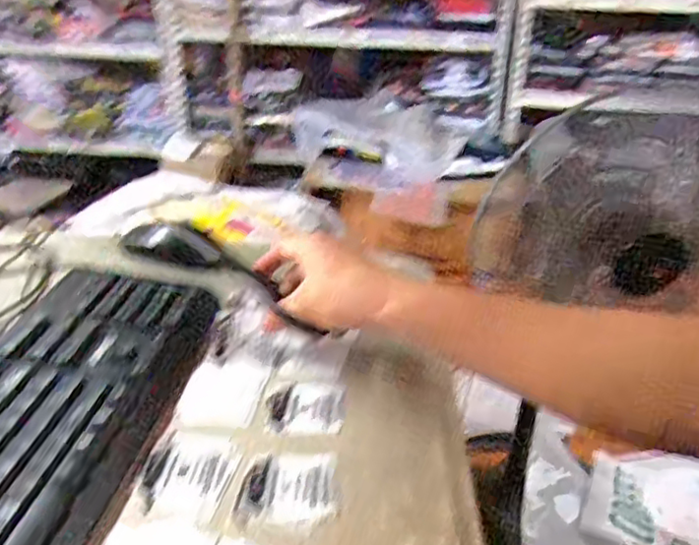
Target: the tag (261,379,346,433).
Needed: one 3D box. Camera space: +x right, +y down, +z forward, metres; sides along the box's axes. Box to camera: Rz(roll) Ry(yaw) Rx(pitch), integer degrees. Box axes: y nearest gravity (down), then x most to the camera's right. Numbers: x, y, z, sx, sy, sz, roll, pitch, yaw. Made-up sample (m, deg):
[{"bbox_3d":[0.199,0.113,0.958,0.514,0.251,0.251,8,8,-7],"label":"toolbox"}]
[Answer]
[{"bbox_3d":[-0.032,0.096,0.475,0.057,0.005,0.054,3,28,4],"label":"tag"}]

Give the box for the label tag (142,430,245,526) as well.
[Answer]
[{"bbox_3d":[-0.101,0.128,0.416,0.052,0.005,0.067,10,32,8],"label":"label tag"}]

